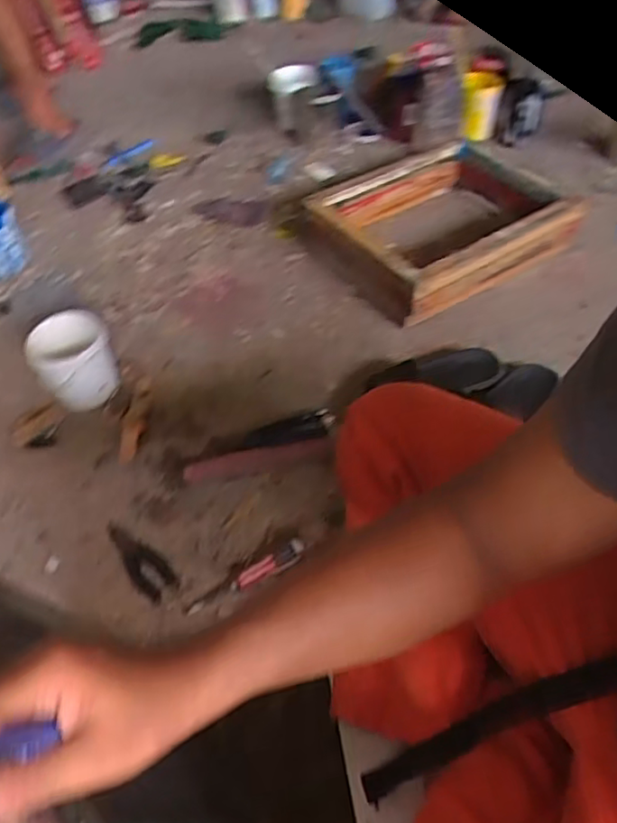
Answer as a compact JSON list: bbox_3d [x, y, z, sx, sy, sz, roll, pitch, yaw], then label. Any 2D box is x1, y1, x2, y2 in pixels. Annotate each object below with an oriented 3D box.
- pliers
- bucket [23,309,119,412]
[{"bbox_3d":[-0.250,0.210,0.902,0.050,0.009,0.155,-37,56,-25],"label":"pliers"},{"bbox_3d":[-0.405,-0.087,1.079,0.131,0.119,0.118,-26,52,-18],"label":"bucket"}]

